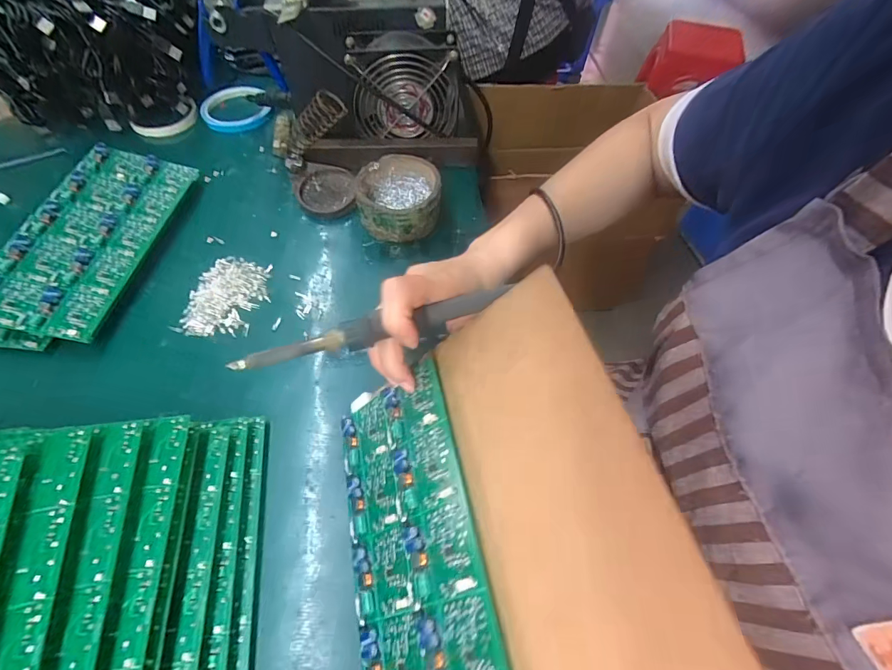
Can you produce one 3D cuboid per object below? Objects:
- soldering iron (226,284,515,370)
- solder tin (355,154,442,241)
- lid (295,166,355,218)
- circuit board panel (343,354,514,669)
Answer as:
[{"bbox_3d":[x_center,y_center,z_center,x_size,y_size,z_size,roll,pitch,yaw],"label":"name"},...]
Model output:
[{"bbox_3d":[-0.040,-0.005,0.244,0.168,0.017,0.015,-15,61,-15],"label":"soldering iron"},{"bbox_3d":[-0.051,-0.148,0.427,0.088,0.049,0.098,-5,60,-6],"label":"solder tin"},{"bbox_3d":[-0.135,-0.161,0.448,0.063,0.019,0.065,1,59,-2],"label":"lid"},{"bbox_3d":[-0.022,0.129,0.236,0.100,0.009,0.224,-36,51,28],"label":"circuit board panel"}]

